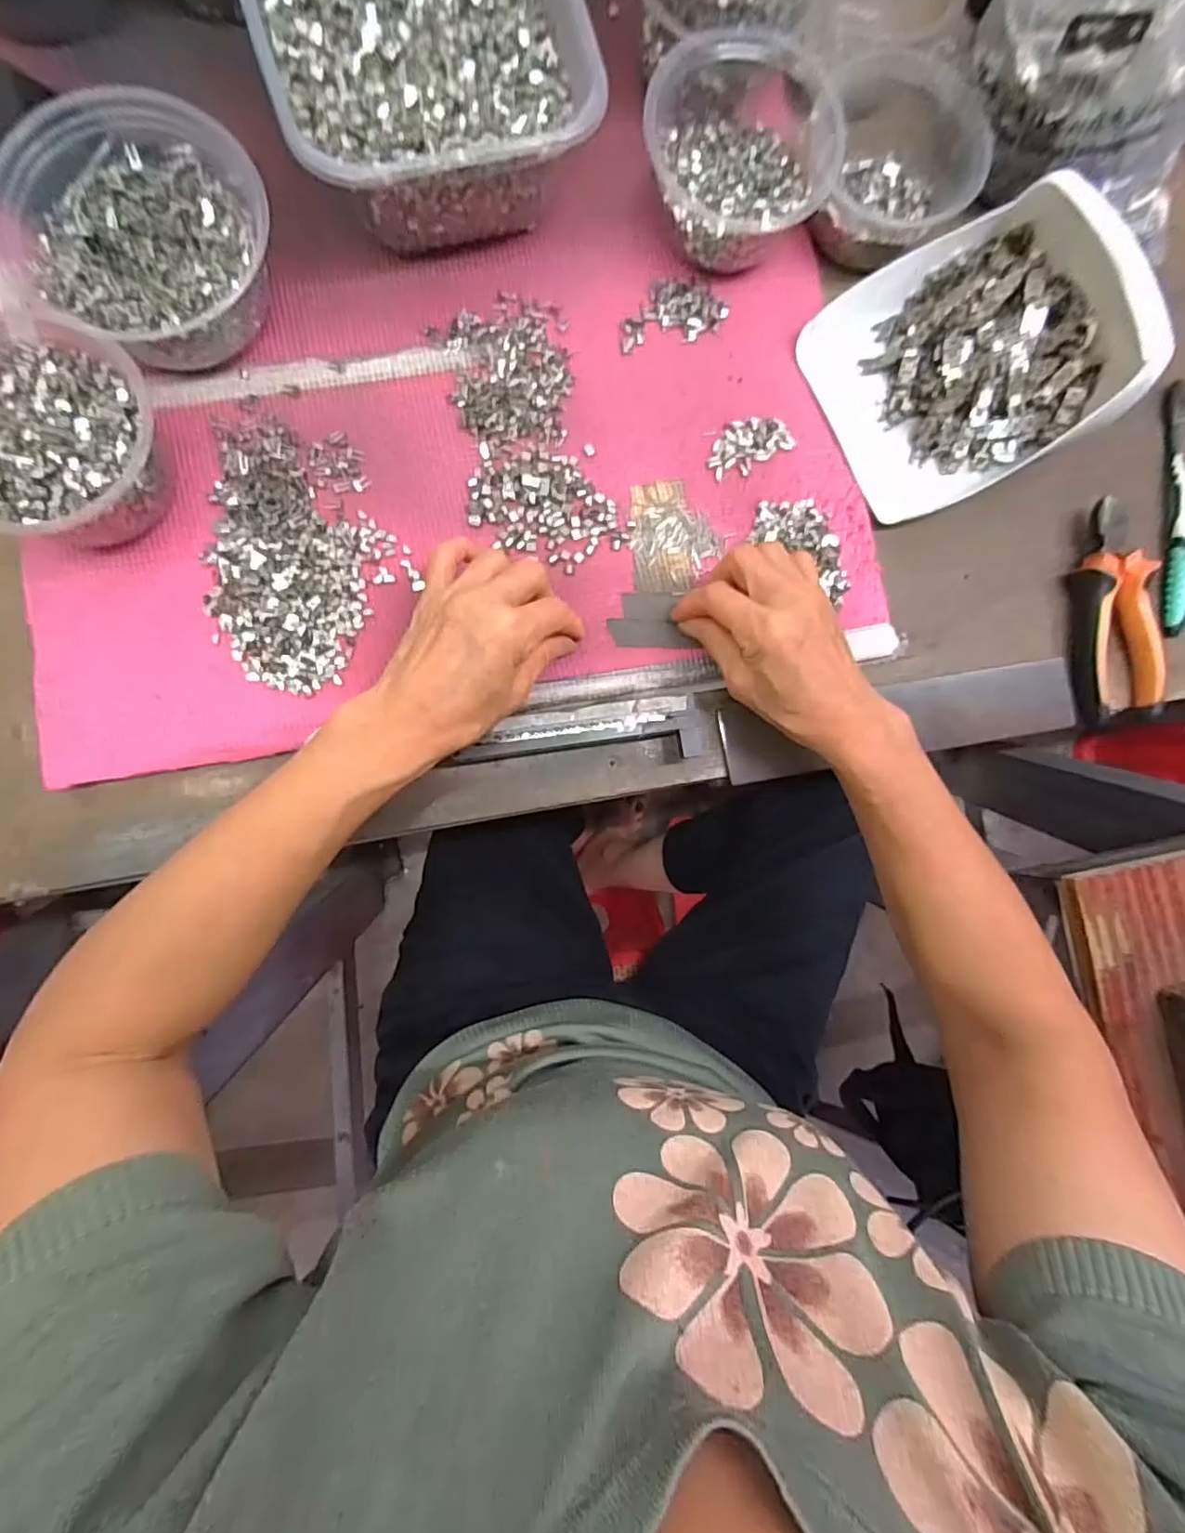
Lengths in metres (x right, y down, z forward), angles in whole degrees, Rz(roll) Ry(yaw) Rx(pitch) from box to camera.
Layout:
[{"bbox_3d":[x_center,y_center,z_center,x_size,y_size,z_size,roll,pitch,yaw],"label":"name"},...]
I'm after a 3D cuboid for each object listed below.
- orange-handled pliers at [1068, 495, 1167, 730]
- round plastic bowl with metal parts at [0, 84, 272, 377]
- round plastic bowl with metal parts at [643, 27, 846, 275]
[{"bbox_3d":[0.361,-0.105,0.422,0.053,0.025,0.151,-1,88,-6],"label":"orange-handled pliers"},{"bbox_3d":[-0.247,-0.292,0.347,0.123,0.057,0.130,0,88,-6],"label":"round plastic bowl with metal parts"},{"bbox_3d":[0.091,-0.382,0.382,0.113,0.061,0.113,0,88,-6],"label":"round plastic bowl with metal parts"}]

